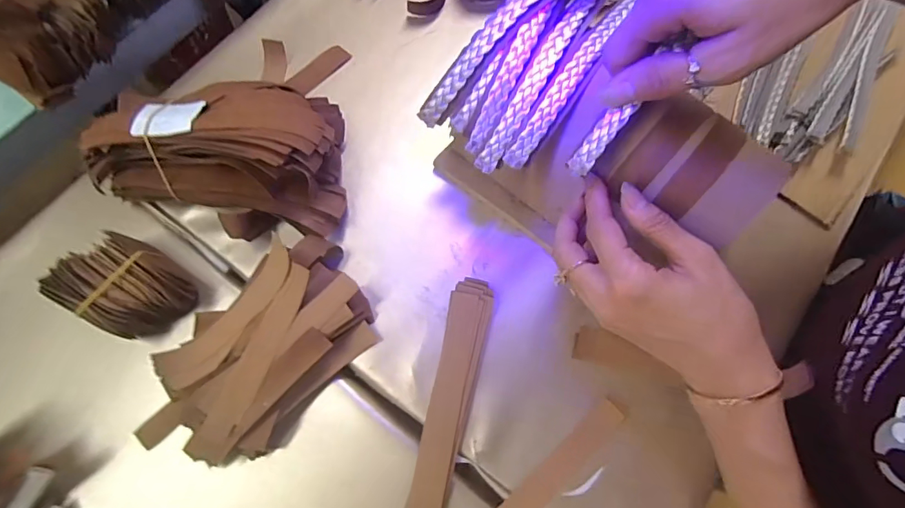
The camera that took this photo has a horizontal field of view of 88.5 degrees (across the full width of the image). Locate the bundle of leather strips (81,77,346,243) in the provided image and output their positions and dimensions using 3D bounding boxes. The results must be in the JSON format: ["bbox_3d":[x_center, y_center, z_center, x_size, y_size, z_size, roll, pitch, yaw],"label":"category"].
[{"bbox_3d":[-0.171,-0.076,0.348,0.175,0.074,0.125,-1,73,0],"label":"bundle of leather strips"}]

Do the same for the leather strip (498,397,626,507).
[{"bbox_3d":[0.056,0.162,0.315,0.163,0.004,0.020,-40,77,-11],"label":"leather strip"}]

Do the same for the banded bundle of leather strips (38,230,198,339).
[{"bbox_3d":[-0.226,0.024,0.326,0.073,0.058,0.054,33,76,10],"label":"banded bundle of leather strips"}]

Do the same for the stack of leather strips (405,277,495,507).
[{"bbox_3d":[-0.002,0.105,0.325,0.029,0.012,0.176,13,74,4],"label":"stack of leather strips"}]

